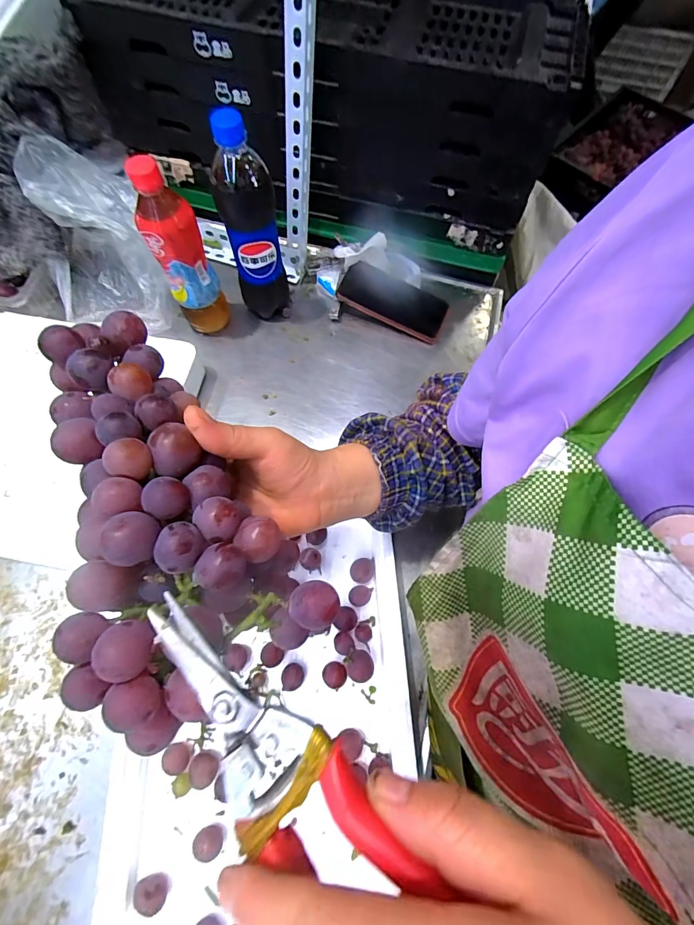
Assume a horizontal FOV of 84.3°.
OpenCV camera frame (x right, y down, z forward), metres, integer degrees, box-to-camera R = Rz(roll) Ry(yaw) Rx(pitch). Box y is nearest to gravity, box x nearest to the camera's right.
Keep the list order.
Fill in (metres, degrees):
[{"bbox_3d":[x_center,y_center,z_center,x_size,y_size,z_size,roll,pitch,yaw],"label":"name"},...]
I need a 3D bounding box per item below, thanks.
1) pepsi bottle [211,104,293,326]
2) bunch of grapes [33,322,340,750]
[{"bbox_3d":[-0.117,-0.289,0.478,0.066,0.246,0.060,-12,70,-7],"label":"pepsi bottle"},{"bbox_3d":[-0.102,0.020,0.219,0.118,0.066,0.233,-24,75,-11],"label":"bunch of grapes"}]

